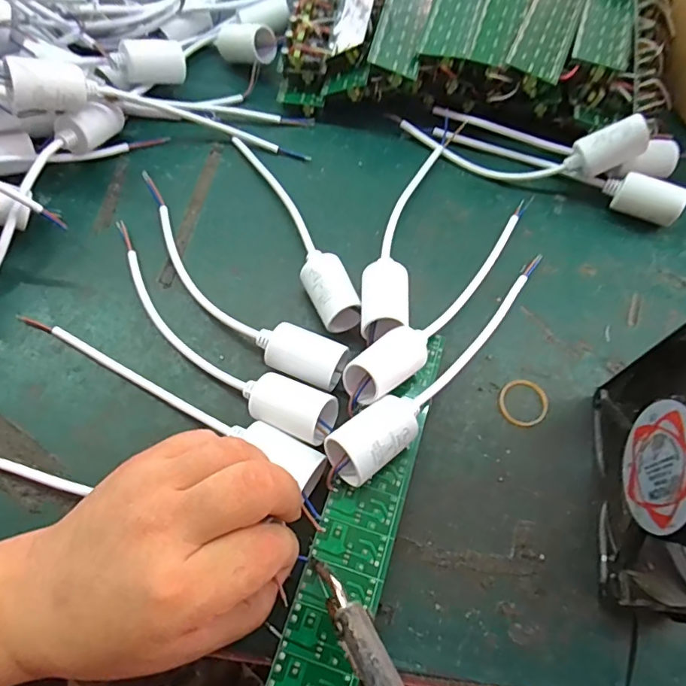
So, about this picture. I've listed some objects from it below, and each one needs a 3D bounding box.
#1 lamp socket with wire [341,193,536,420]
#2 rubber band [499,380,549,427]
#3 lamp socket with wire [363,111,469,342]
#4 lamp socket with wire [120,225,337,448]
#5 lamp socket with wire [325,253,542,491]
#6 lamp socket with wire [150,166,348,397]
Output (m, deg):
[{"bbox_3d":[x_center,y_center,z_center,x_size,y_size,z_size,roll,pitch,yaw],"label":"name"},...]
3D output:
[{"bbox_3d":[0.075,-0.035,0.317,0.027,0.044,0.210,39,68,15],"label":"lamp socket with wire"},{"bbox_3d":[0.110,0.036,0.307,0.029,0.004,0.031,1,63,-2],"label":"rubber band"},{"bbox_3d":[0.048,-0.085,0.347,0.031,0.037,0.209,17,64,6],"label":"lamp socket with wire"},{"bbox_3d":[-0.083,-0.007,0.301,0.198,0.034,0.039,38,68,15],"label":"lamp socket with wire"},{"bbox_3d":[0.068,0.004,0.295,0.029,0.045,0.204,41,68,16],"label":"lamp socket with wire"},{"bbox_3d":[-0.076,-0.039,0.321,0.202,0.030,0.036,42,69,17],"label":"lamp socket with wire"}]

